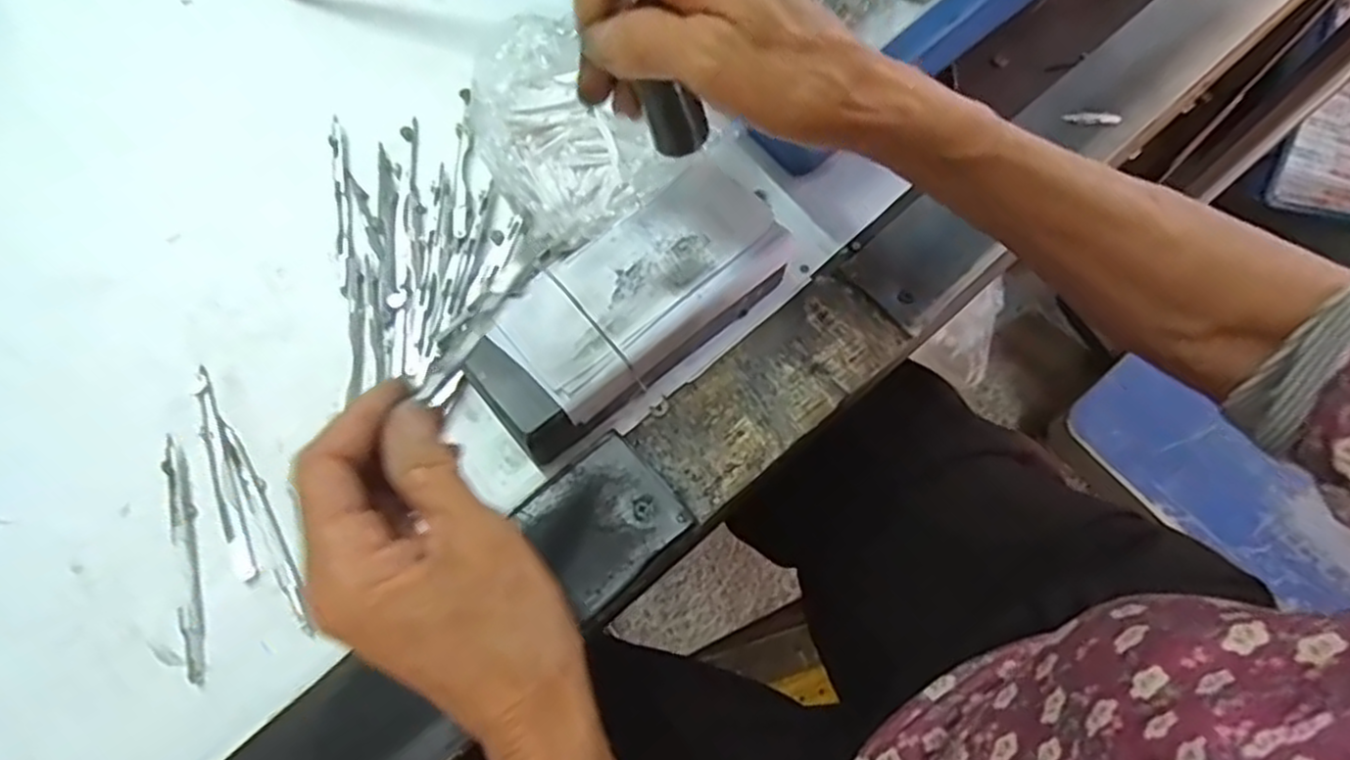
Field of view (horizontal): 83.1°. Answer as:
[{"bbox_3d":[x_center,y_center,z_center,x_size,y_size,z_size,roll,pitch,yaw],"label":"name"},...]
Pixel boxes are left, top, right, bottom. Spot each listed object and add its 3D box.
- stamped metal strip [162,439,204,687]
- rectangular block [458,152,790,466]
[{"bbox_3d":[-0.213,0.075,0.330,0.011,0.007,0.107,-16,69,-7],"label":"stamped metal strip"},{"bbox_3d":[-0.020,-0.030,0.353,0.151,0.047,0.065,-38,70,-12],"label":"rectangular block"}]

